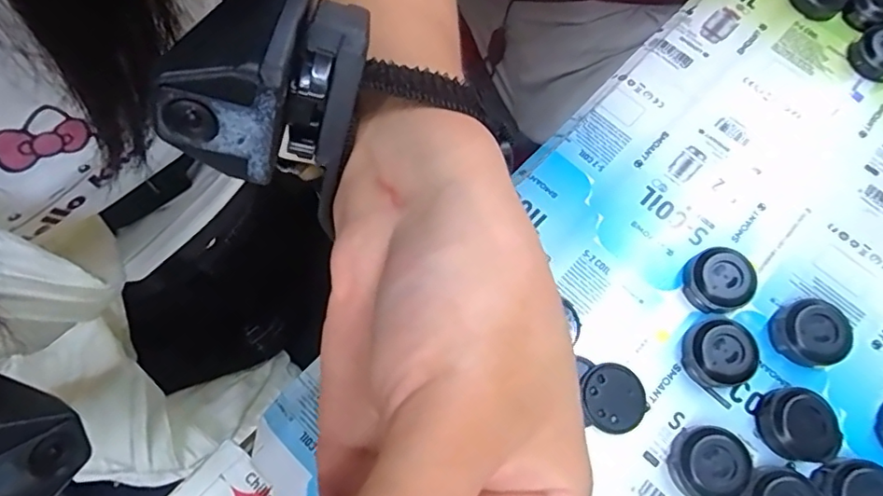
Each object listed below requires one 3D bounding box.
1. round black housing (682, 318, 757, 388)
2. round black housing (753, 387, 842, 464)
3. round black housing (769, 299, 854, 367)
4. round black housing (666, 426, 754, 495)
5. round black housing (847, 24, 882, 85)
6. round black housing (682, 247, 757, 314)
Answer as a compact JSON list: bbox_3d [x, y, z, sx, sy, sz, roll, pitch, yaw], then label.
[{"bbox_3d":[0.122,0.045,0.240,0.032,0.014,0.029,13,70,3],"label":"round black housing"},{"bbox_3d":[0.152,0.075,0.230,0.028,0.013,0.030,1,70,-2],"label":"round black housing"},{"bbox_3d":[0.166,0.039,0.244,0.028,0.013,0.028,1,70,-2],"label":"round black housing"},{"bbox_3d":[0.110,0.090,0.224,0.030,0.013,0.027,29,72,8],"label":"round black housing"},{"bbox_3d":[0.241,-0.106,0.296,0.029,0.015,0.029,1,70,-2],"label":"round black housing"},{"bbox_3d":[0.129,0.016,0.252,0.029,0.013,0.028,1,70,-2],"label":"round black housing"}]

